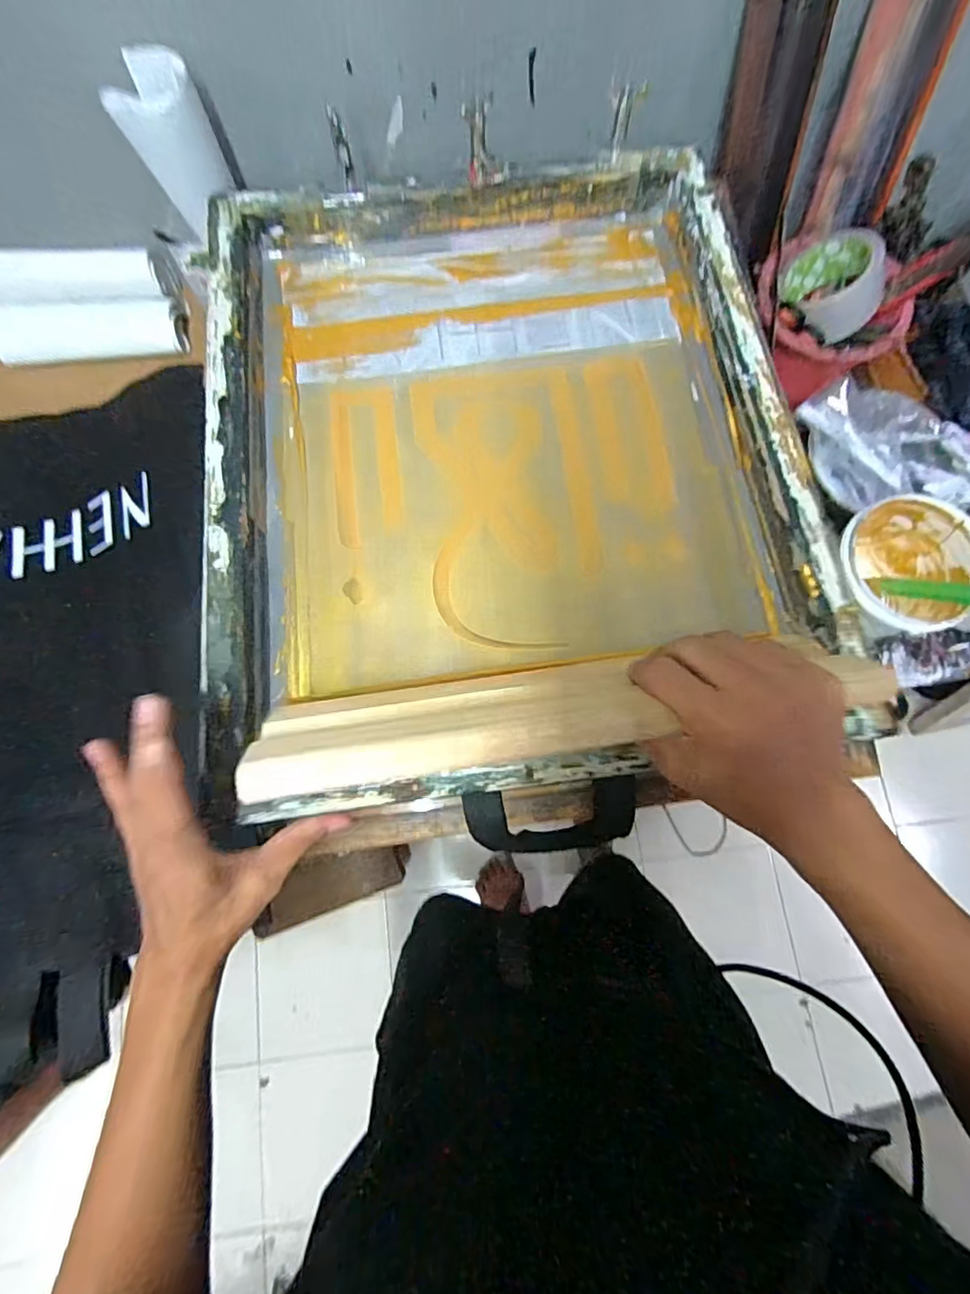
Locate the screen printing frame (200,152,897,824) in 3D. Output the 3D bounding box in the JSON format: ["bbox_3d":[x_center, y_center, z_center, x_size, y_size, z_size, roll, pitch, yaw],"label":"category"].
[{"bbox_3d":[0.012,-0.164,0.455,0.454,0.055,0.546,-7,72,-1],"label":"screen printing frame"}]

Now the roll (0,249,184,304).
[{"bbox_3d":[-0.539,-0.497,0.745,0.051,0.052,0.254,40,47,13],"label":"roll"}]

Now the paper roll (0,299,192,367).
[{"bbox_3d":[-0.542,-0.434,0.764,0.225,0.061,0.052,-32,71,-38],"label":"paper roll"}]

